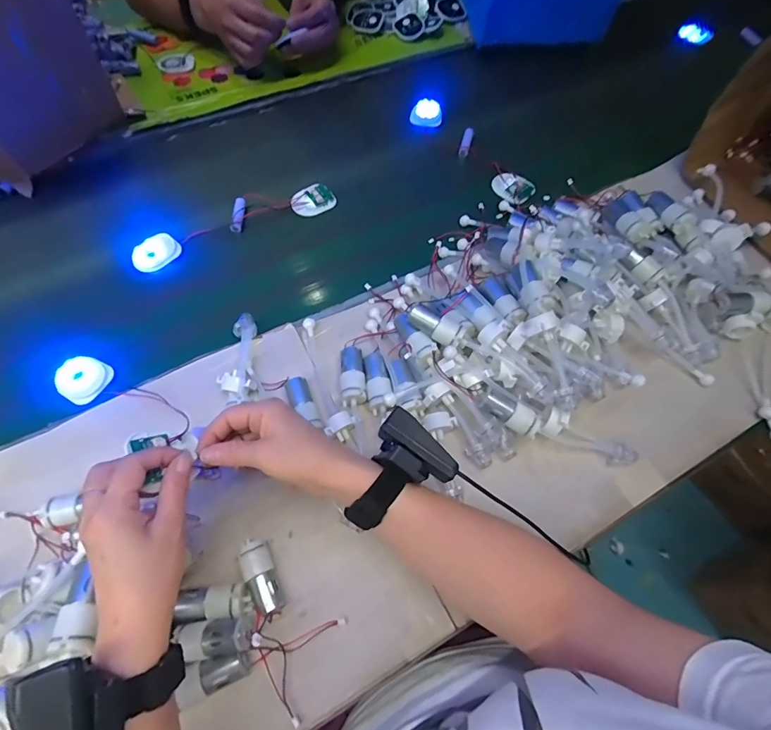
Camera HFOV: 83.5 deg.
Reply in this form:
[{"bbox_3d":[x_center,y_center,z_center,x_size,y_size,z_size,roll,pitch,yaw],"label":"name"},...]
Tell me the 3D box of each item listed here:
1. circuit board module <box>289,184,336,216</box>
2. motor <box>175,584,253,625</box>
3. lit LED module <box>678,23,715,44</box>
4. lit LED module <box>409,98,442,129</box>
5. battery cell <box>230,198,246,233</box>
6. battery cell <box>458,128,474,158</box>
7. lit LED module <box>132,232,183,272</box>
[{"bbox_3d":[-0.100,-0.227,0.592,0.060,0.011,0.040,-22,67,-14],"label":"circuit board module"},{"bbox_3d":[-0.142,0.200,0.363,0.057,0.028,0.025,-4,64,-5],"label":"motor"},{"bbox_3d":[0.584,-0.621,0.810,0.017,0.025,0.087,-12,49,-9],"label":"lit LED module"},{"bbox_3d":[0.065,-0.401,0.686,0.049,0.016,0.053,9,64,1],"label":"lit LED module"},{"bbox_3d":[-0.195,-0.201,0.574,0.016,0.011,0.049,3,63,-1],"label":"battery cell"},{"bbox_3d":[0.123,-0.338,0.656,0.015,0.011,0.055,17,63,6],"label":"battery cell"},{"bbox_3d":[-0.289,-0.142,0.544,0.058,0.014,0.044,-22,67,-14],"label":"lit LED module"}]

